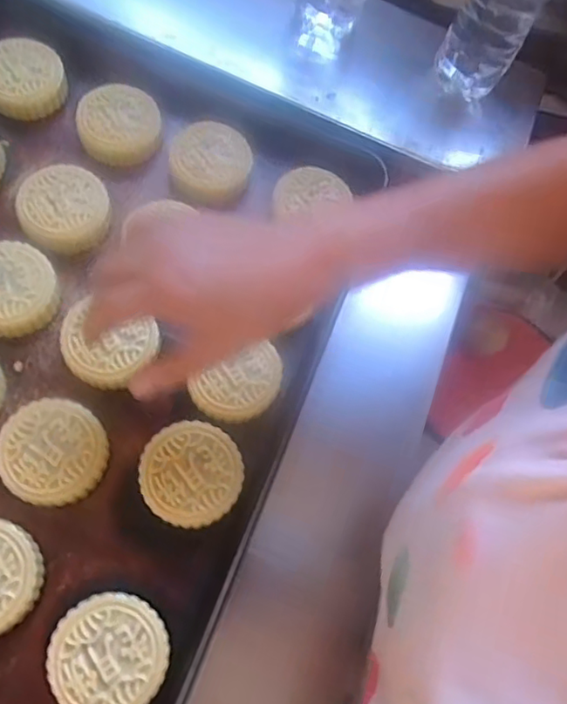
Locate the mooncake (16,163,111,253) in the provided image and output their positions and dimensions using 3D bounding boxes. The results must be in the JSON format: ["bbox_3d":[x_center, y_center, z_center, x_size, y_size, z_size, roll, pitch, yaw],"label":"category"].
[{"bbox_3d":[-0.177,-0.118,0.473,0.069,0.027,0.066,-10,63,-3],"label":"mooncake"}]

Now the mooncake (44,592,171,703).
[{"bbox_3d":[-0.108,0.189,0.361,0.070,0.019,0.068,-1,63,1],"label":"mooncake"}]

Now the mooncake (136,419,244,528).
[{"bbox_3d":[-0.065,0.086,0.412,0.069,0.027,0.068,-1,63,1],"label":"mooncake"}]

